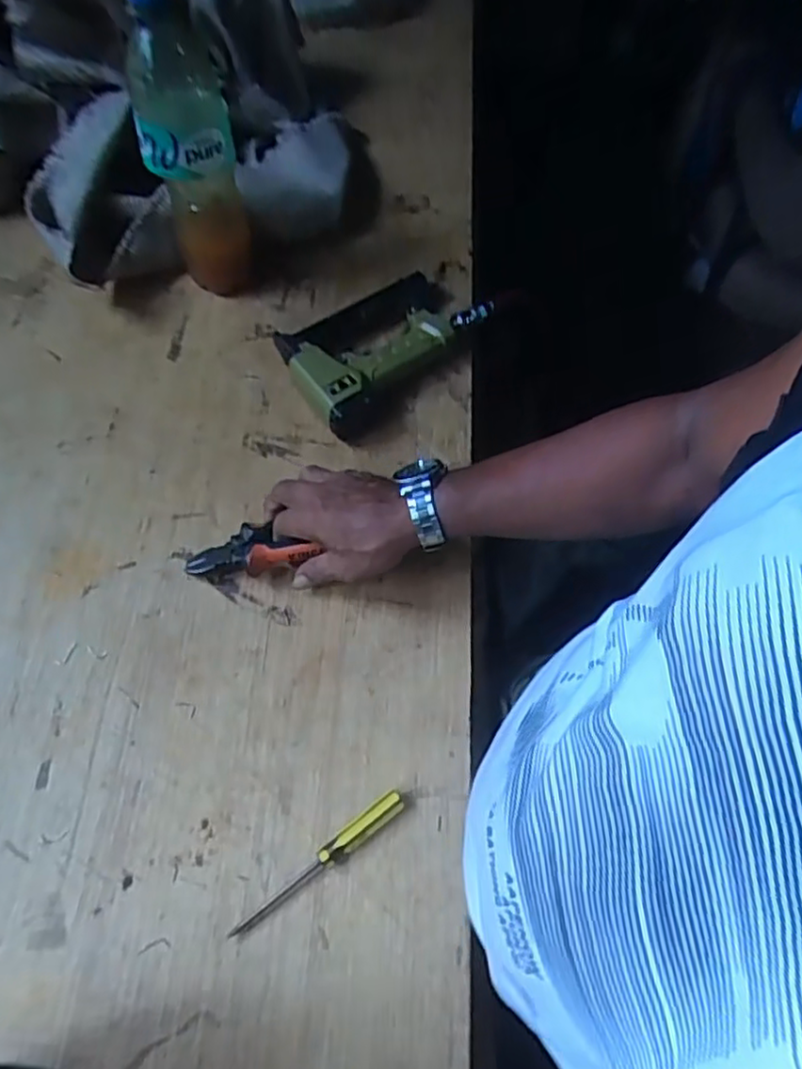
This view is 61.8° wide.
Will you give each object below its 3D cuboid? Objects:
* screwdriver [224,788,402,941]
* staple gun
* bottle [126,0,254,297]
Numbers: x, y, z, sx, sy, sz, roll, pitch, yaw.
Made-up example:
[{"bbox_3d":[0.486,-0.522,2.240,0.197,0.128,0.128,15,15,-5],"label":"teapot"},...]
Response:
[{"bbox_3d":[-0.058,0.237,0.484,0.144,0.017,0.016,-33,69,-18],"label":"screwdriver"},{"bbox_3d":[-0.023,-0.206,0.704,0.143,0.048,0.227,42,68,17],"label":"staple gun"},{"bbox_3d":[-0.198,-0.354,0.644,0.080,0.279,0.061,-12,64,-9],"label":"bottle"}]

